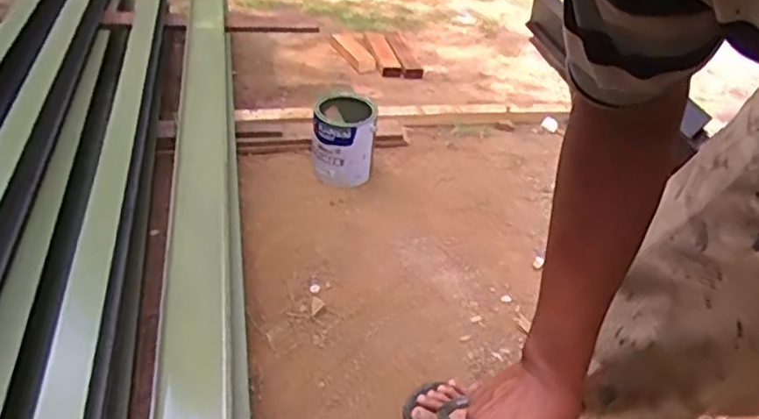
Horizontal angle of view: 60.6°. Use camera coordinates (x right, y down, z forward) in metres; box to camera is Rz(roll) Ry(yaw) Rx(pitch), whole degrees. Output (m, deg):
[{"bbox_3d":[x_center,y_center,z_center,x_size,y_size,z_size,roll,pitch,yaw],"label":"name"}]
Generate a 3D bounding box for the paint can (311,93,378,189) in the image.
[{"bbox_3d":[-0.097,-0.172,1.706,0.161,0.185,0.177,3,35,-4],"label":"paint can"}]

